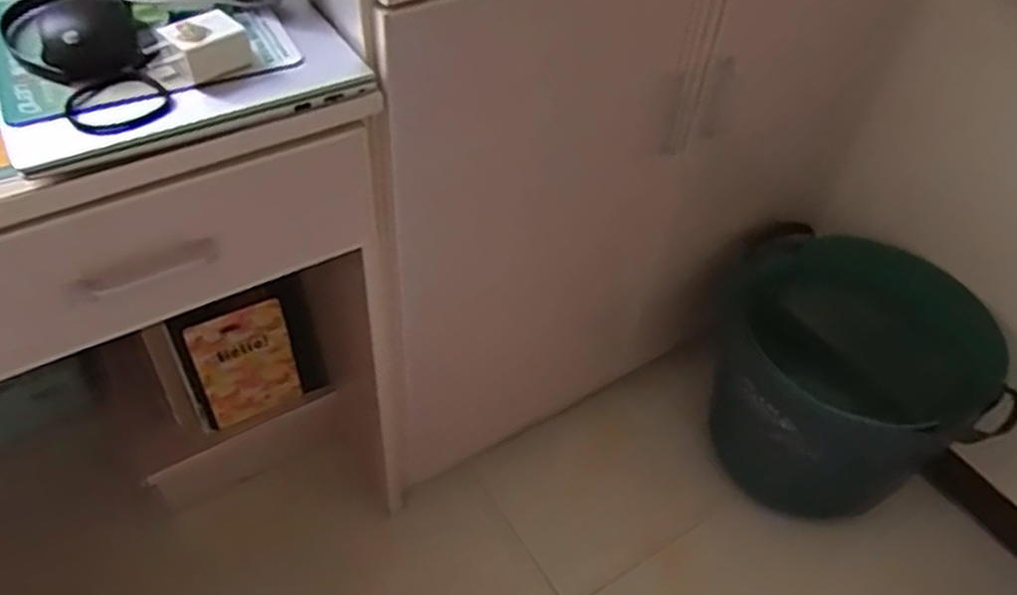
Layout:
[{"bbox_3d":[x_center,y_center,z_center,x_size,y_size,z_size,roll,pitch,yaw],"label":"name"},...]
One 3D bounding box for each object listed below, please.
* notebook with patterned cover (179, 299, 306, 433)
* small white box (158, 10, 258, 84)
[{"bbox_3d":[-0.364,0.096,1.058,0.133,0.193,0.026,-20,52,-21],"label":"notebook with patterned cover"},{"bbox_3d":[-0.223,-0.188,0.570,0.041,0.035,0.048,31,52,22],"label":"small white box"}]

